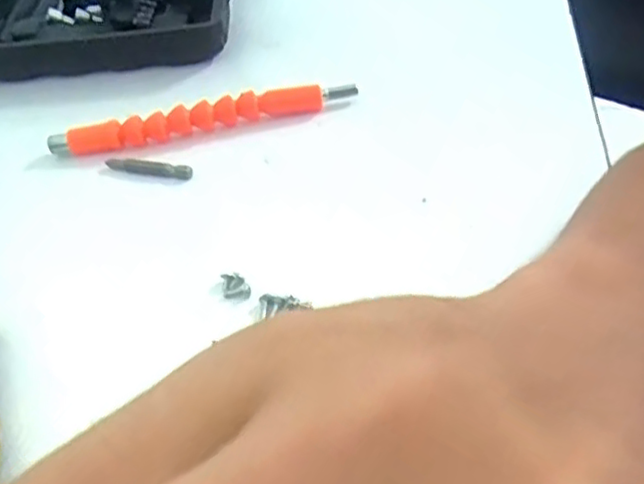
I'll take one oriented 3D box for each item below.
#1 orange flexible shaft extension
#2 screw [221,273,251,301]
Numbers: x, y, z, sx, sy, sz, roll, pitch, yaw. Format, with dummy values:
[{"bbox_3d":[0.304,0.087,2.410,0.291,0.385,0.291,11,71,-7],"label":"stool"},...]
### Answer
[{"bbox_3d":[-0.064,-0.067,0.368,0.164,0.017,0.013,-10,46,-5],"label":"orange flexible shaft extension"},{"bbox_3d":[-0.038,0.019,0.295,0.011,0.006,0.013,-14,46,-8],"label":"screw"}]

